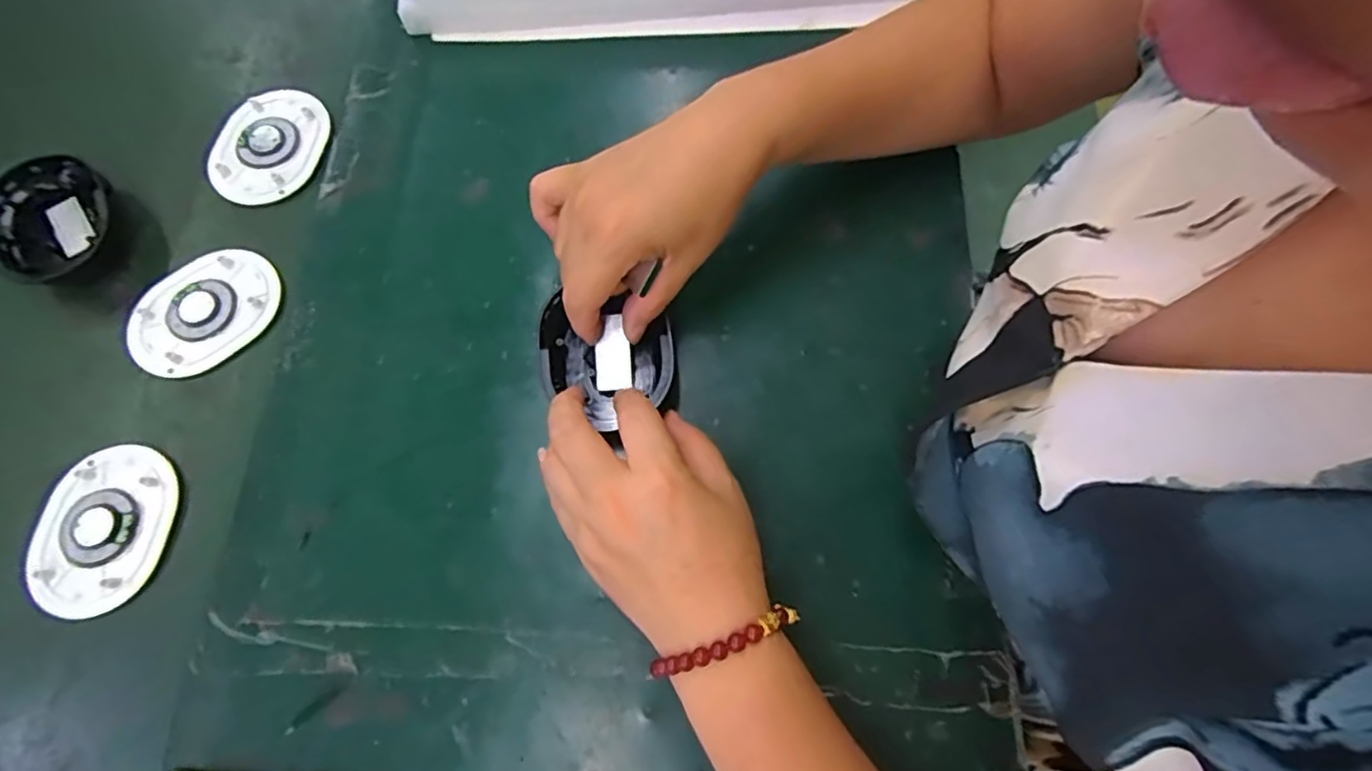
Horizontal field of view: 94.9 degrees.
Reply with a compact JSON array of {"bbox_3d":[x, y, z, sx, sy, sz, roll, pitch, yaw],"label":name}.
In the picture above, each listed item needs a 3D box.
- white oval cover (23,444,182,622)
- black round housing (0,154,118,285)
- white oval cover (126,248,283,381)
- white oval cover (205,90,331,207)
[{"bbox_3d":[-0.315,0.077,0.340,0.067,0.005,0.088,1,71,1],"label":"white oval cover"},{"bbox_3d":[-0.392,-0.101,0.393,0.083,0.025,0.073,39,76,12],"label":"black round housing"},{"bbox_3d":[-0.291,-0.046,0.380,0.067,0.007,0.088,43,77,13],"label":"white oval cover"},{"bbox_3d":[-0.277,-0.161,0.420,0.065,0.011,0.086,10,72,4],"label":"white oval cover"}]

